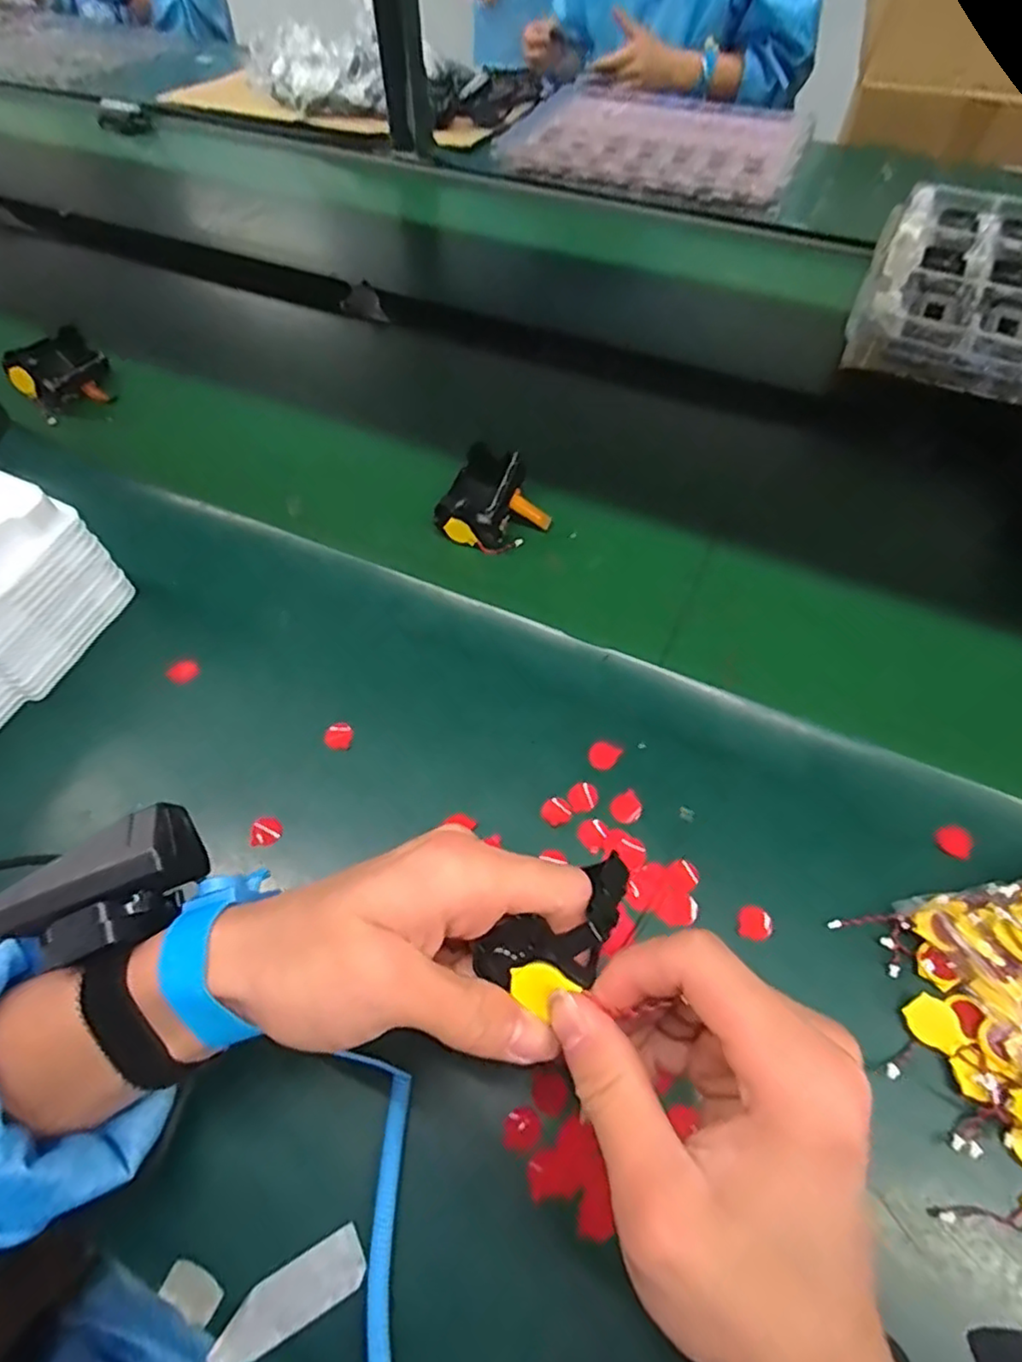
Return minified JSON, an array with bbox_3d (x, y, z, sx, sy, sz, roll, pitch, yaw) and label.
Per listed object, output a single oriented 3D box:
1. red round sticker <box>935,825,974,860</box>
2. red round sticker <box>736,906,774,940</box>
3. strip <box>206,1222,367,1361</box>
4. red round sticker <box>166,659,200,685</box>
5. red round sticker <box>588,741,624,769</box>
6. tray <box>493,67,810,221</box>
[{"bbox_3d":[0.236,0.085,0.344,0.019,0.004,0.017,18,67,1],"label":"red round sticker"},{"bbox_3d":[0.122,0.120,0.322,0.017,0.004,0.016,-1,58,2],"label":"red round sticker"},{"bbox_3d":[-0.087,0.243,0.255,0.060,0.005,0.021,-27,61,-13],"label":"strip"},{"bbox_3d":[-0.212,-0.007,0.417,0.019,0.004,0.018,-1,58,2],"label":"red round sticker"},{"bbox_3d":[0.053,0.043,0.372,0.017,0.004,0.017,-2,66,4],"label":"red round sticker"},{"bbox_3d":[0.205,-0.747,0.882,0.376,0.032,0.340,19,59,13],"label":"tray"}]

